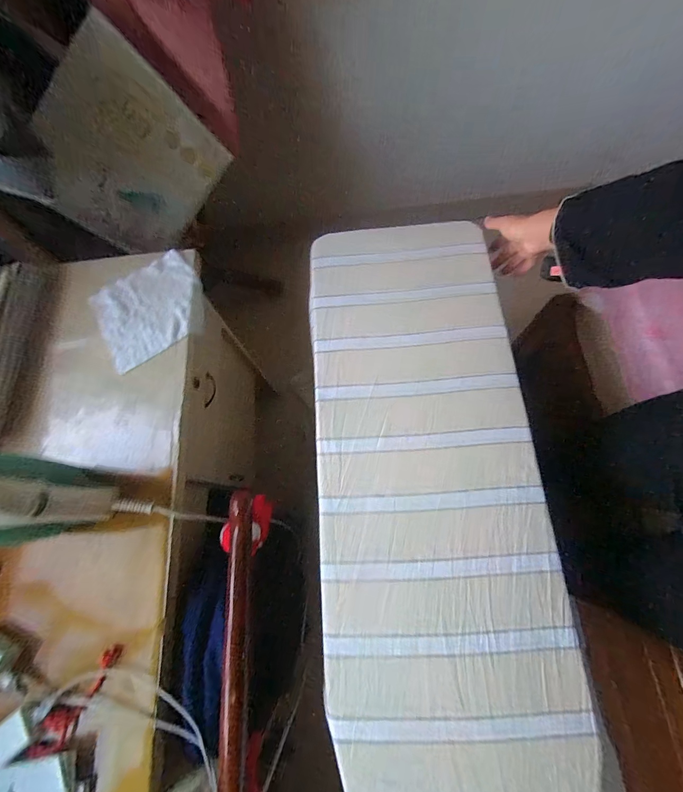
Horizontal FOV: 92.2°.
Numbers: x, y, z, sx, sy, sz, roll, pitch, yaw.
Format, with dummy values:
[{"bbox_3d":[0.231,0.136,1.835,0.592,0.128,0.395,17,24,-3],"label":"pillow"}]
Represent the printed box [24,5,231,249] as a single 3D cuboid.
[{"bbox_3d":[-0.414,-0.466,0.654,0.022,0.275,0.309,38,97,45],"label":"printed box"}]

